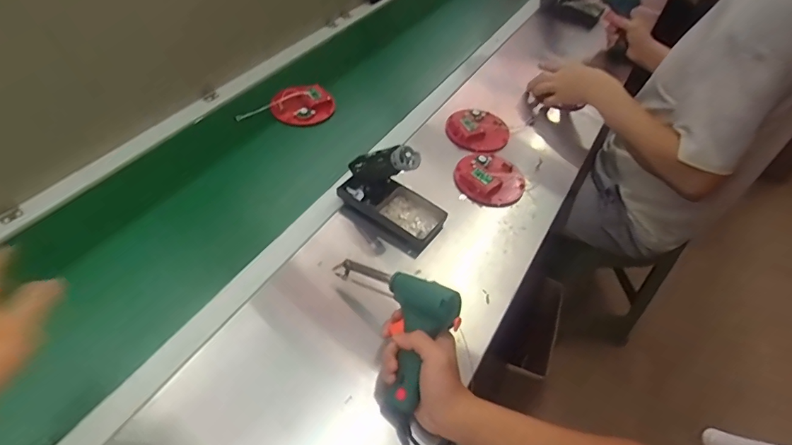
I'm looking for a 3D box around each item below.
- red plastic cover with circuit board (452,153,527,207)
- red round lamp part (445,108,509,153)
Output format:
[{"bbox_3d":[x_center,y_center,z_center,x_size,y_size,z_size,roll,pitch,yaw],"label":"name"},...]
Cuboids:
[{"bbox_3d":[0.167,-0.083,0.806,0.126,0.033,0.126,19,49,10],"label":"red plastic cover with circuit board"},{"bbox_3d":[0.159,-0.183,0.889,0.118,0.029,0.117,3,48,-4],"label":"red round lamp part"}]

